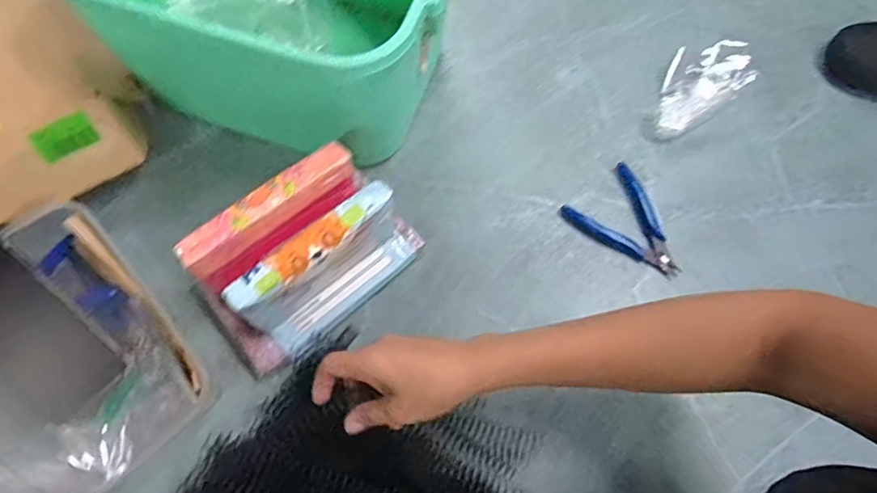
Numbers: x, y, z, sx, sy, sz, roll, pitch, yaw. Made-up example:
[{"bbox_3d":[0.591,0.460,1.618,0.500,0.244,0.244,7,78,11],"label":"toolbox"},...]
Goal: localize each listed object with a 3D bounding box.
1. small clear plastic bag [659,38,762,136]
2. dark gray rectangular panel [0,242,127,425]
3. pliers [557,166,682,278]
[{"bbox_3d":[0.280,-0.178,0.594,0.138,0.034,0.073,-37,75,-14],"label":"small clear plastic bag"},{"bbox_3d":[-0.341,0.067,0.449,0.068,0.009,0.161,-43,103,-18],"label":"dark gray rectangular panel"},{"bbox_3d":[0.191,-0.018,0.543,0.087,0.006,0.116,-35,75,-14],"label":"pliers"}]

